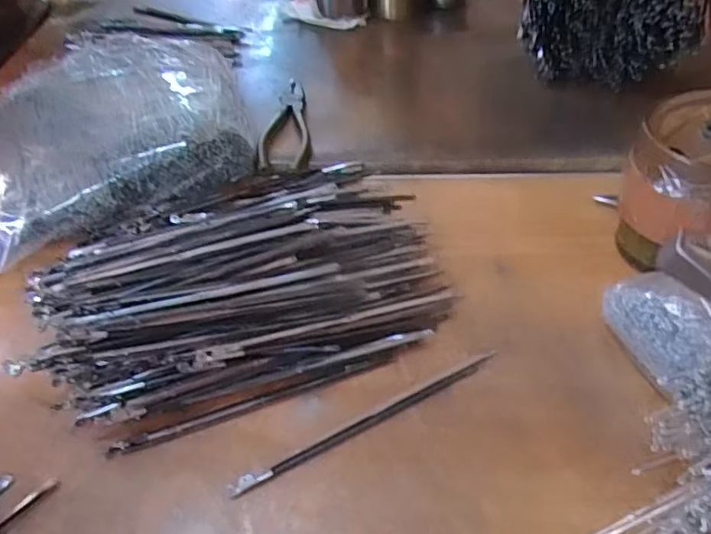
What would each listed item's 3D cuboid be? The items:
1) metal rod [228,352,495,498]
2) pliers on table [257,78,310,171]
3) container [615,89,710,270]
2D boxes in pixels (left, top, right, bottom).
[{"bbox_3d":[0.010,0.094,0.342,0.184,0.004,0.008,-24,50,-16],"label":"metal rod"},{"bbox_3d":[-0.067,-0.148,0.546,0.046,0.011,0.163,-3,48,2],"label":"pliers on table"},{"bbox_3d":[0.227,-0.051,0.374,0.082,0.104,0.082,-3,48,3],"label":"container"}]

